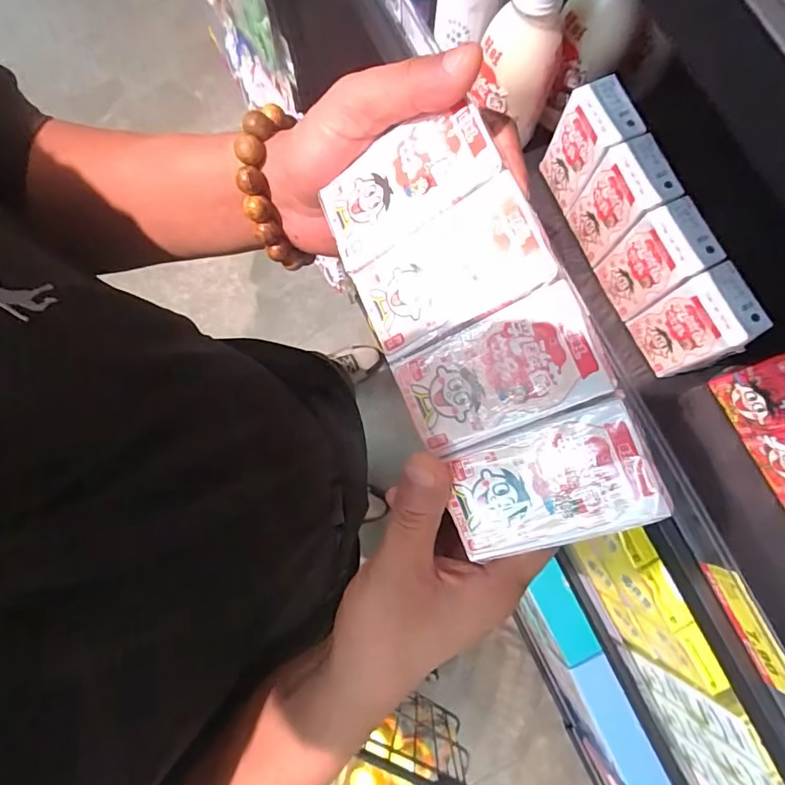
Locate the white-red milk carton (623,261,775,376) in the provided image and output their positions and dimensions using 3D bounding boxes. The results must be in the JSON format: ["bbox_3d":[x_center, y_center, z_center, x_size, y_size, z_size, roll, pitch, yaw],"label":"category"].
[{"bbox_3d":[0.211,-0.046,0.339,0.035,0.081,0.052,-24,80,-3],"label":"white-red milk carton"}]

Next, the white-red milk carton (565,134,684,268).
[{"bbox_3d":[0.164,-0.138,0.356,0.033,0.079,0.050,-26,80,-4],"label":"white-red milk carton"}]

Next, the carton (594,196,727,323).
[{"bbox_3d":[0.186,-0.092,0.349,0.032,0.080,0.049,-25,80,-4],"label":"carton"}]

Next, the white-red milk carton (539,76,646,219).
[{"bbox_3d":[0.146,-0.182,0.364,0.035,0.080,0.050,-18,80,-2],"label":"white-red milk carton"}]

